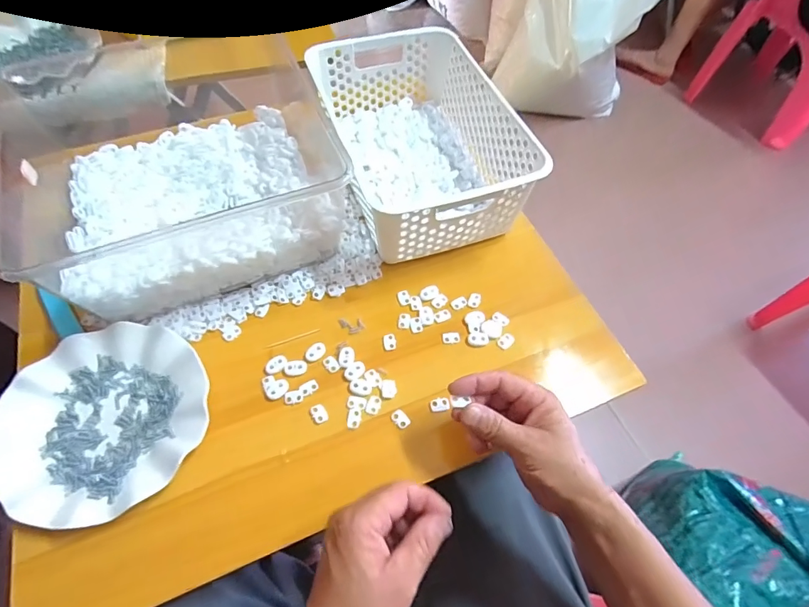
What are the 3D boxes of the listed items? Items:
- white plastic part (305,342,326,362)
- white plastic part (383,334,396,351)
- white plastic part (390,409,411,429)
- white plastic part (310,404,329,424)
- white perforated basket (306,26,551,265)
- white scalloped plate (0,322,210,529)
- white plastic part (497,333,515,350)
[{"bbox_3d":[-0.095,0.051,0.465,0.017,0.004,0.024,37,65,19],"label":"white plastic part"},{"bbox_3d":[-0.016,0.042,0.475,0.013,0.004,0.019,-11,60,-8],"label":"white plastic part"},{"bbox_3d":[-0.004,0.115,0.433,0.014,0.004,0.020,-39,67,-22],"label":"white plastic part"},{"bbox_3d":[-0.084,0.109,0.432,0.014,0.004,0.020,-27,63,-16],"label":"white plastic part"},{"bbox_3d":[0.017,-0.212,0.560,0.208,0.098,0.301,-17,60,-11],"label":"white perforated basket"},{"bbox_3d":[-0.280,0.106,0.411,0.179,0.022,0.179,1,59,-1],"label":"white scalloped plate"},{"bbox_3d":[0.112,0.042,0.481,0.020,0.004,0.014,-34,65,-20],"label":"white plastic part"}]

